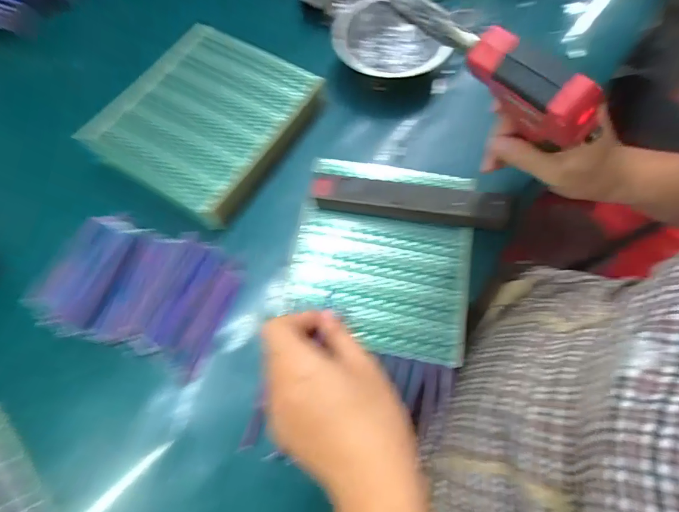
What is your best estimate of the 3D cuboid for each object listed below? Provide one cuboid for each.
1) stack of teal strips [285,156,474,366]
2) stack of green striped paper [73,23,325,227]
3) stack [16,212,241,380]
[{"bbox_3d":[0.042,-0.006,0.360,0.168,0.008,0.190,9,69,6],"label":"stack of teal strips"},{"bbox_3d":[-0.144,-0.148,0.397,0.178,0.032,0.200,29,72,12],"label":"stack of green striped paper"},{"bbox_3d":[-0.190,0.025,0.338,0.171,0.027,0.109,17,70,8],"label":"stack"}]

